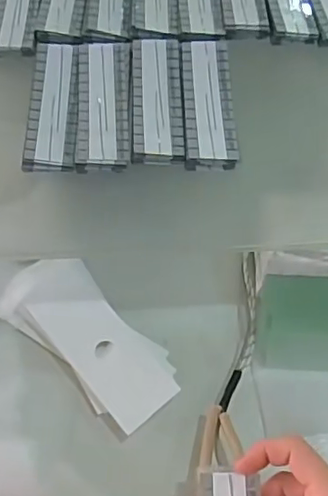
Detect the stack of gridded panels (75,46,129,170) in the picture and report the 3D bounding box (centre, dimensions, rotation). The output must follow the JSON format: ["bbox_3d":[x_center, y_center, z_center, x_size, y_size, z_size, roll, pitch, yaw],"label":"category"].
[{"bbox_3d":[-0.050,-0.122,0.475,0.042,0.009,0.132,-1,62,0],"label":"stack of gridded panels"}]

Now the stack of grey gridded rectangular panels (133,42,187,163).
[{"bbox_3d":[-0.006,-0.126,0.475,0.040,0.008,0.129,-1,62,0],"label":"stack of grey gridded rectangular panels"}]

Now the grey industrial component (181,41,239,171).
[{"bbox_3d":[0.037,-0.121,0.475,0.040,0.011,0.129,-1,62,0],"label":"grey industrial component"}]

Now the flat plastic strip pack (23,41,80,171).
[{"bbox_3d":[-0.091,-0.120,0.475,0.039,0.009,0.133,-2,62,-1],"label":"flat plastic strip pack"}]

